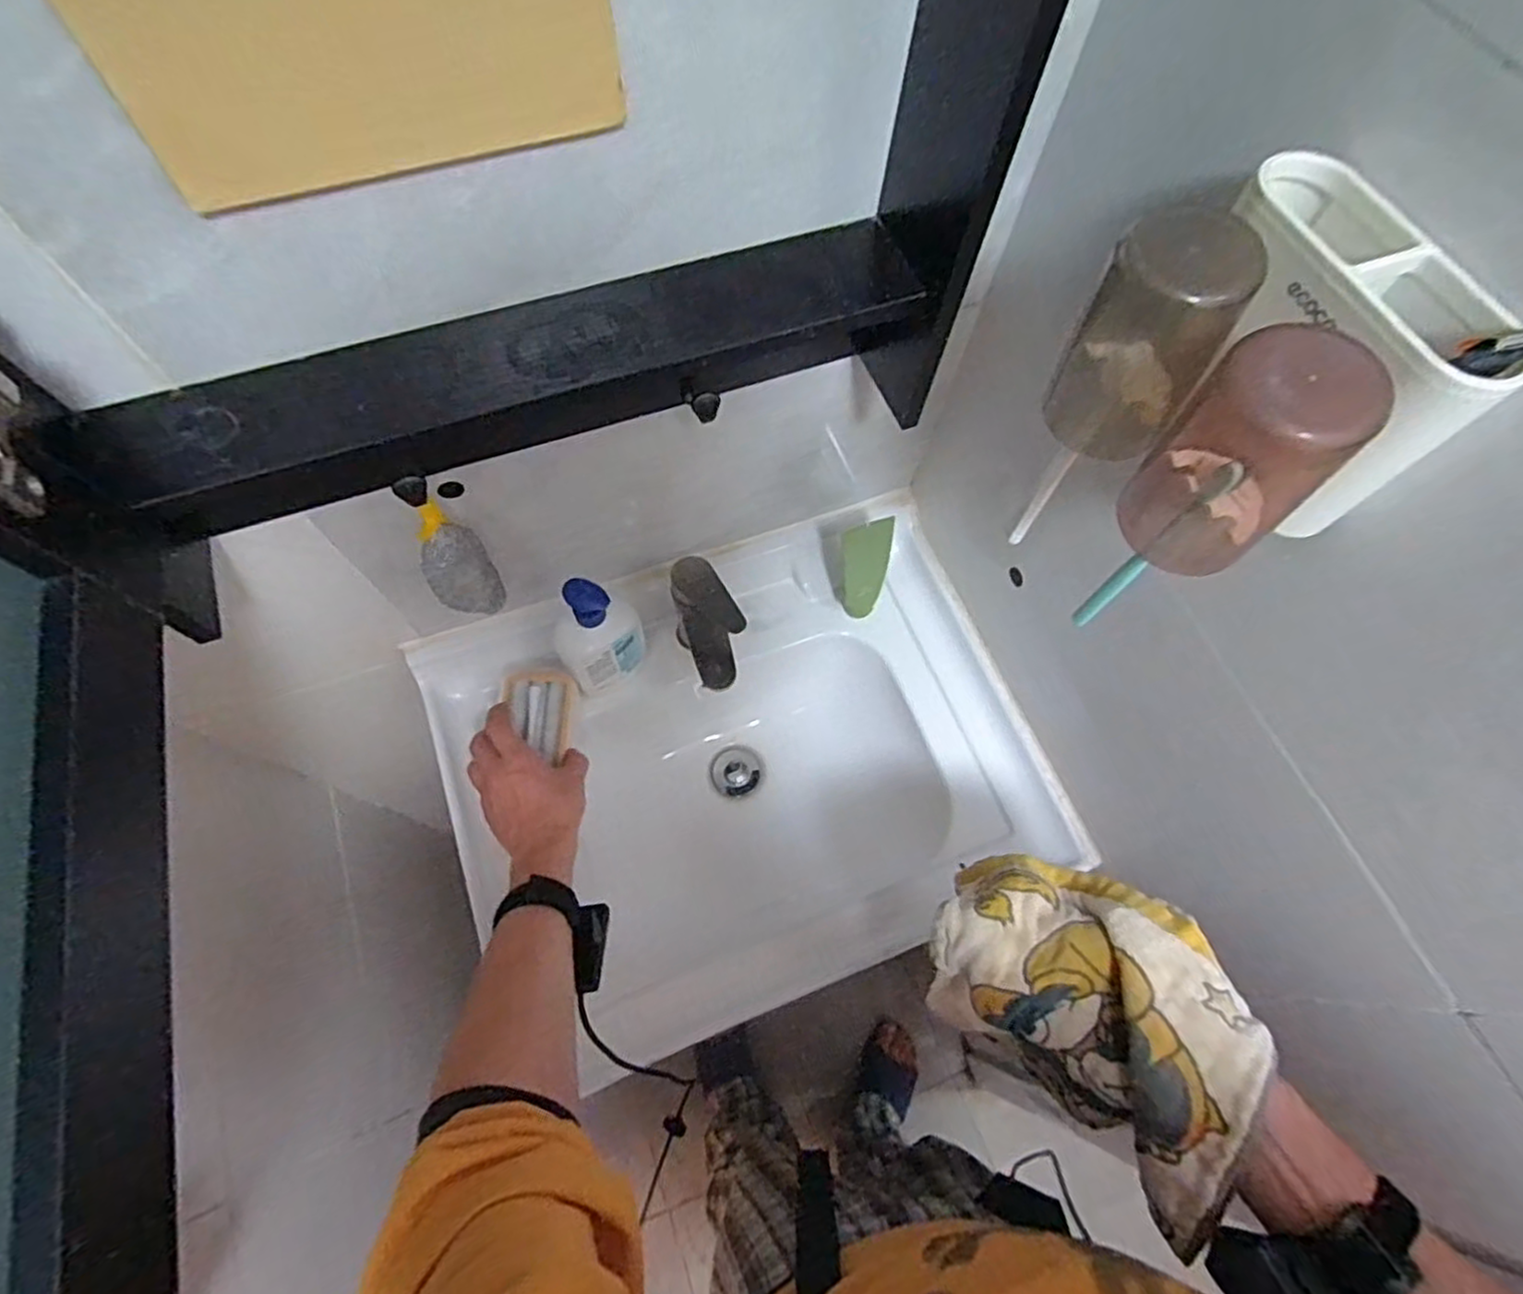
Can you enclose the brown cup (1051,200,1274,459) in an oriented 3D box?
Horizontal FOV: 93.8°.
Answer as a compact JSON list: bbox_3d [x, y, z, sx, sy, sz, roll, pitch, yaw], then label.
[{"bbox_3d":[0.197,-0.161,0.373,0.061,0.117,0.064,1,67,-2],"label":"brown cup"}]

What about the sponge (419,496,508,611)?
[{"bbox_3d":[-0.255,-0.072,0.591,0.053,0.124,0.059,-29,72,-14],"label":"sponge"}]

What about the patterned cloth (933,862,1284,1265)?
[{"bbox_3d":[0.217,0.235,0.474,0.193,0.120,0.145,39,71,13],"label":"patterned cloth"}]

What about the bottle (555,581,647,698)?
[{"bbox_3d":[-0.168,-0.006,0.744,0.092,0.185,0.058,-26,71,-13],"label":"bottle"}]

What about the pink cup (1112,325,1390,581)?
[{"bbox_3d":[0.229,-0.088,0.343,0.062,0.121,0.069,-34,73,-15],"label":"pink cup"}]

